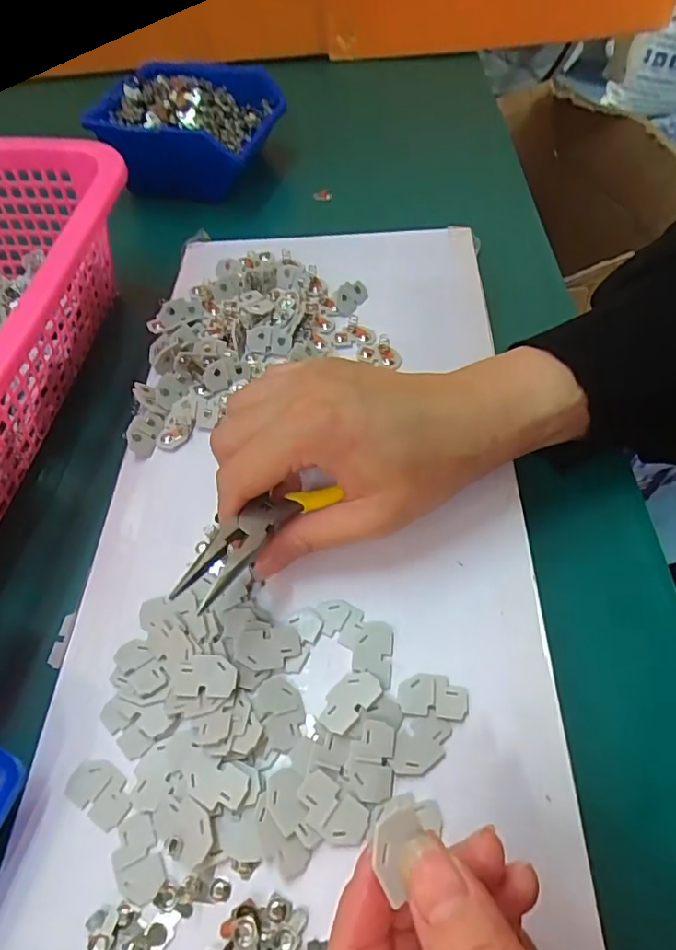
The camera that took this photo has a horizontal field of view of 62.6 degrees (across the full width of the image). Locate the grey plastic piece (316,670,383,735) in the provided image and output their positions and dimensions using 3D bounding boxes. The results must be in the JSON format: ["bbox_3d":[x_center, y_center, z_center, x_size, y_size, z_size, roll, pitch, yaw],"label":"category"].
[{"bbox_3d":[0.004,0.088,0.219,0.025,0.004,0.017,-37,44,-26],"label":"grey plastic piece"}]

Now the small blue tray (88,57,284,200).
[{"bbox_3d":[-0.124,-0.301,0.481,0.124,0.065,0.128,11,56,13],"label":"small blue tray"}]

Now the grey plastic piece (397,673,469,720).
[{"bbox_3d":[0.038,0.087,0.220,0.026,0.004,0.017,3,55,7],"label":"grey plastic piece"}]

